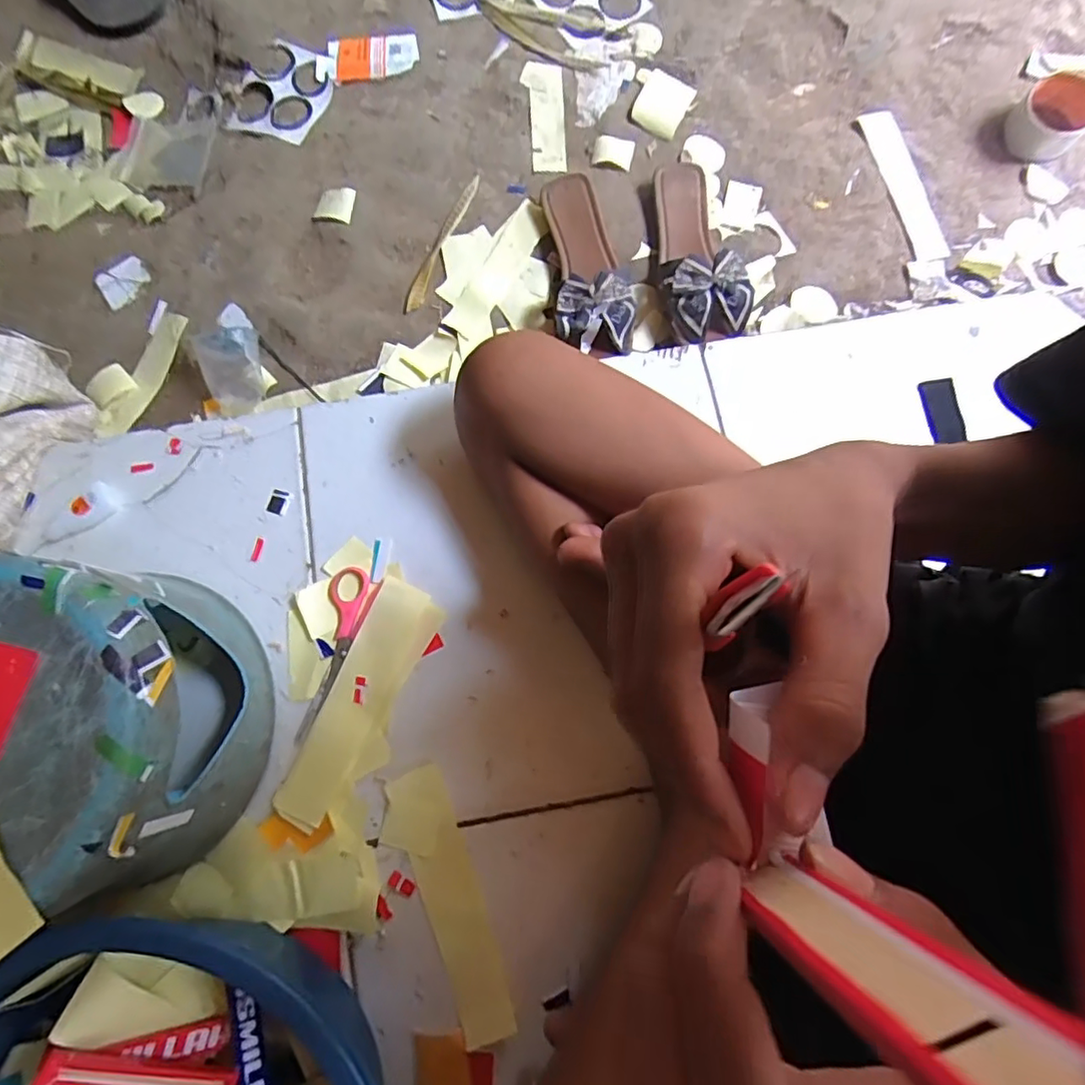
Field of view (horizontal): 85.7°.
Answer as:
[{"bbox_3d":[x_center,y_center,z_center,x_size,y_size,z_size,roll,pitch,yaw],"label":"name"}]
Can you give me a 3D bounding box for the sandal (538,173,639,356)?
[{"bbox_3d":[0.052,-0.321,0.672,0.088,0.057,0.220,-5,79,-2],"label":"sandal"}]

